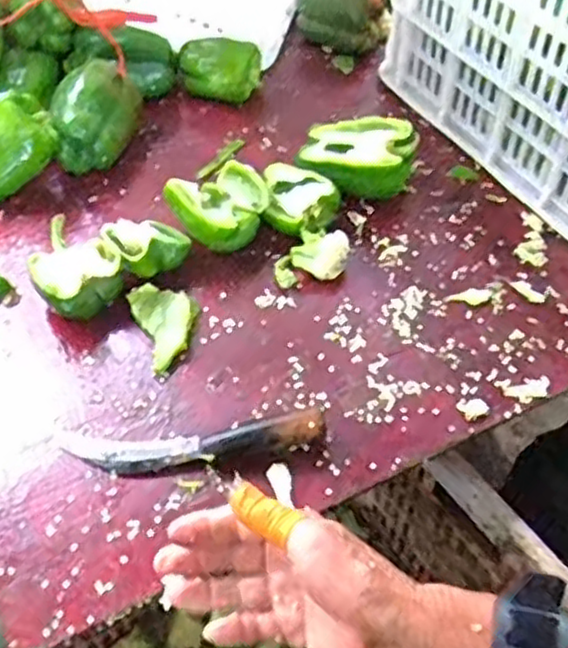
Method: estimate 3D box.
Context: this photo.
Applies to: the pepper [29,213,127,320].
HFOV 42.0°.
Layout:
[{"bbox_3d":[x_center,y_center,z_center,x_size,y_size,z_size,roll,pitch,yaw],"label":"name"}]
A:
[{"bbox_3d":[-0.185,-0.043,0.659,0.076,0.048,0.089,-27,56,-22],"label":"pepper"}]

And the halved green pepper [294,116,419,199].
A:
[{"bbox_3d":[0.078,-0.176,0.771,0.117,0.064,0.070,20,52,14],"label":"halved green pepper"}]

